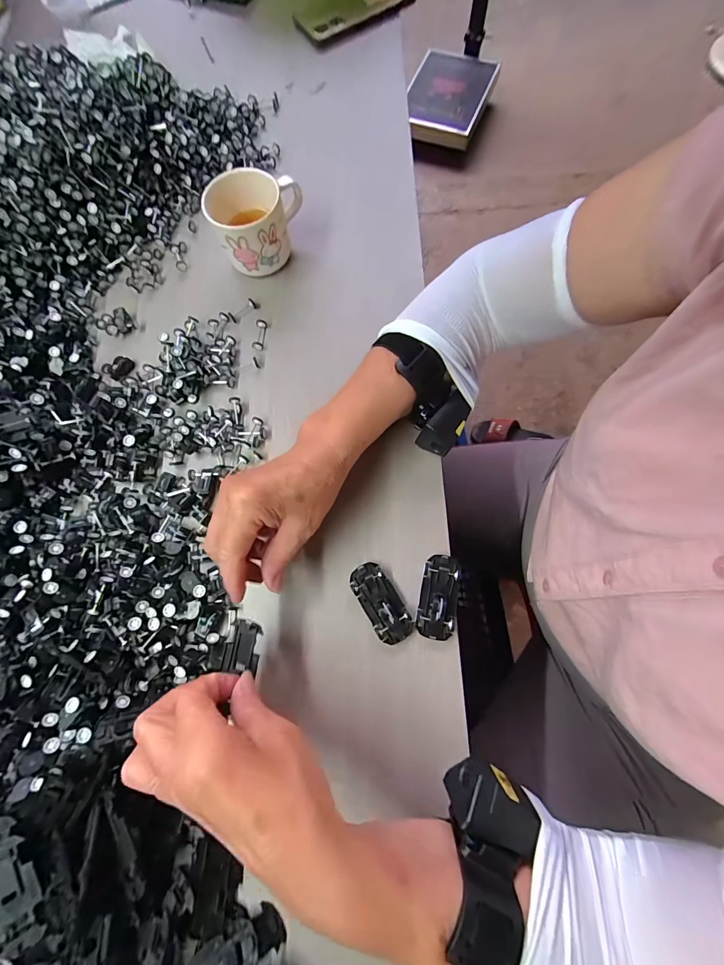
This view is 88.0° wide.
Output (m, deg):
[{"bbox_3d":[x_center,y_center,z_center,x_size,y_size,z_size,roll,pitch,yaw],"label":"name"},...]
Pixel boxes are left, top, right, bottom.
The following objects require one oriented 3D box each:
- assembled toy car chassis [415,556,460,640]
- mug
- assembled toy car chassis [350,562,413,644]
[{"bbox_3d":[0.062,0.091,0.299,0.030,0.010,0.064,11,75,6],"label":"assembled toy car chassis"},{"bbox_3d":[-0.105,-0.266,0.387,0.091,0.066,0.071,-17,74,-2],"label":"mug"},{"bbox_3d":[0.015,0.095,0.300,0.031,0.009,0.065,-29,75,-5],"label":"assembled toy car chassis"}]

